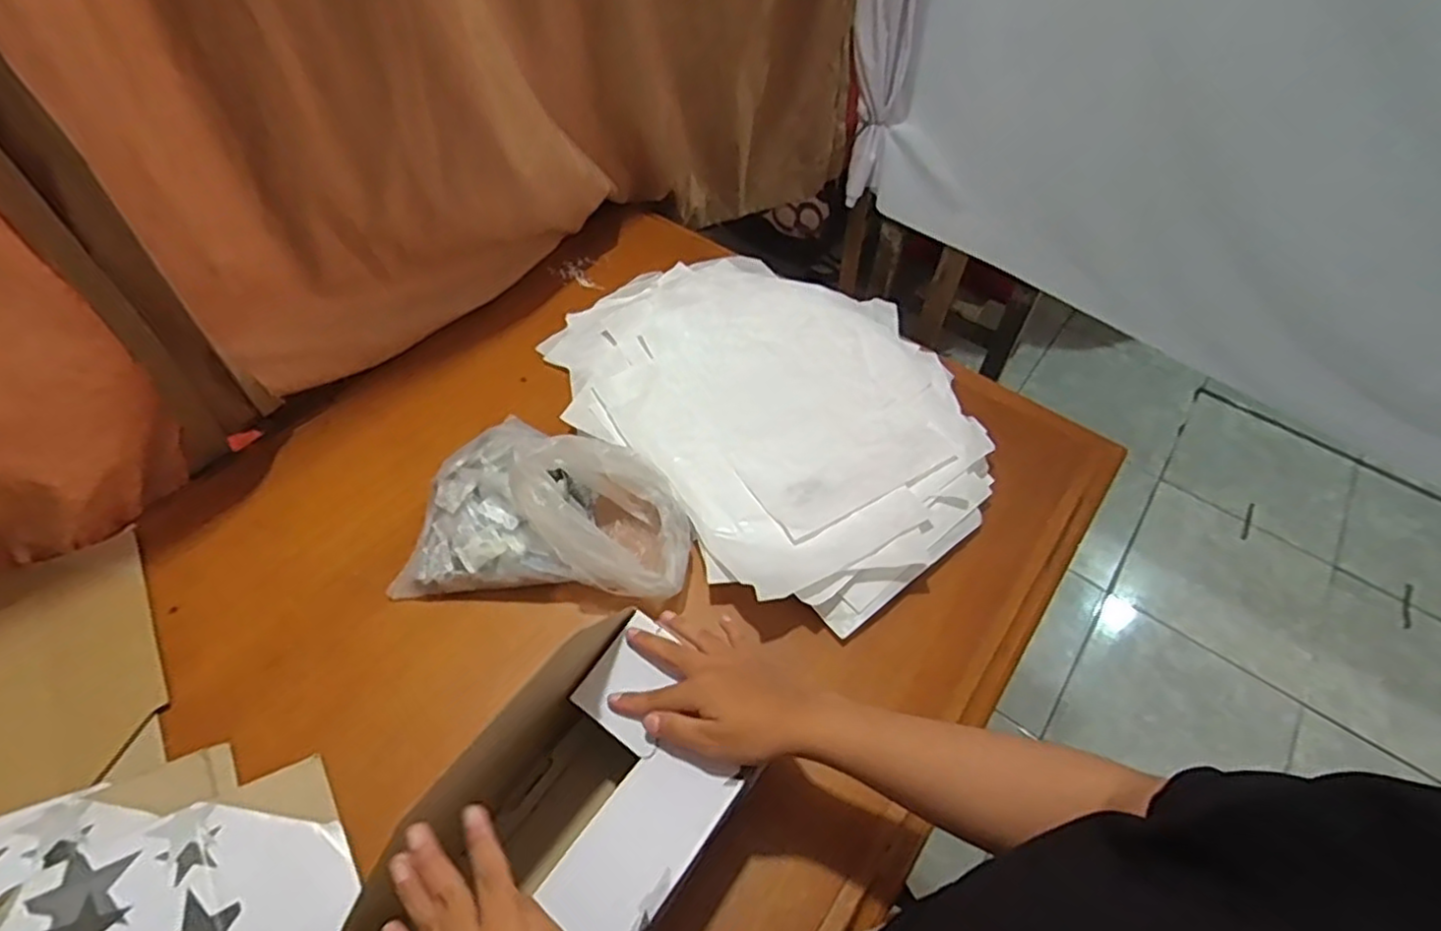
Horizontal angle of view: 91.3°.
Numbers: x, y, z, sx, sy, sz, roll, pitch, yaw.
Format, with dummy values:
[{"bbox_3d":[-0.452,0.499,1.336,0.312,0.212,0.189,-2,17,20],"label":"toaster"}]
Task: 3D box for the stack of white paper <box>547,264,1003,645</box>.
[{"bbox_3d":[0.061,-0.083,0.819,0.394,0.039,0.513,-33,61,-25],"label":"stack of white paper"}]

